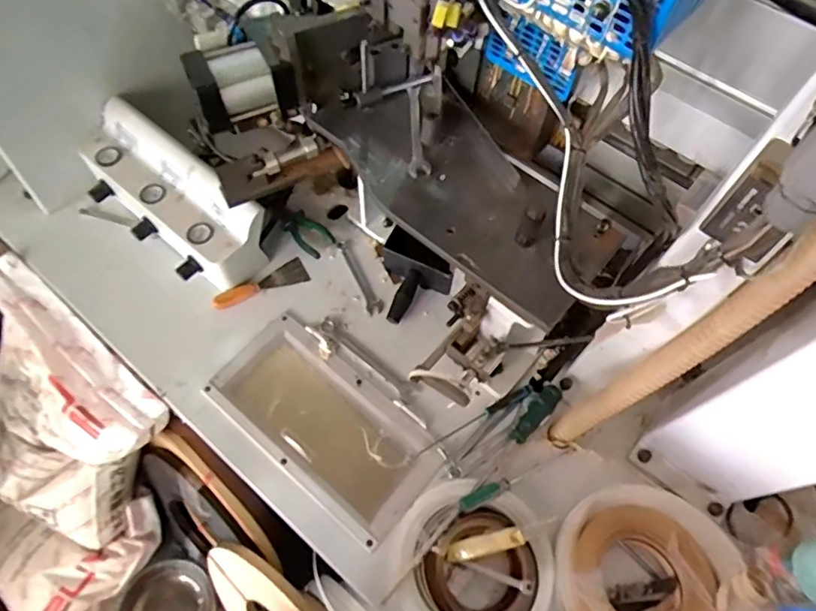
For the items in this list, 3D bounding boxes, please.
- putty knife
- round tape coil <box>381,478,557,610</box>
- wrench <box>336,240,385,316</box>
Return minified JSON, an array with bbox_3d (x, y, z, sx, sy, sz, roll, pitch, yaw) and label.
[{"bbox_3d":[-0.263,-0.034,0.951,0.169,0.014,0.043,-28,67,-15],"label":"putty knife"},{"bbox_3d":[0.089,0.369,0.745,0.229,0.038,0.227,30,66,13],"label":"round tape coil"},{"bbox_3d":[-0.088,-0.054,0.981,0.030,0.009,0.164,-22,65,-13],"label":"wrench"}]

